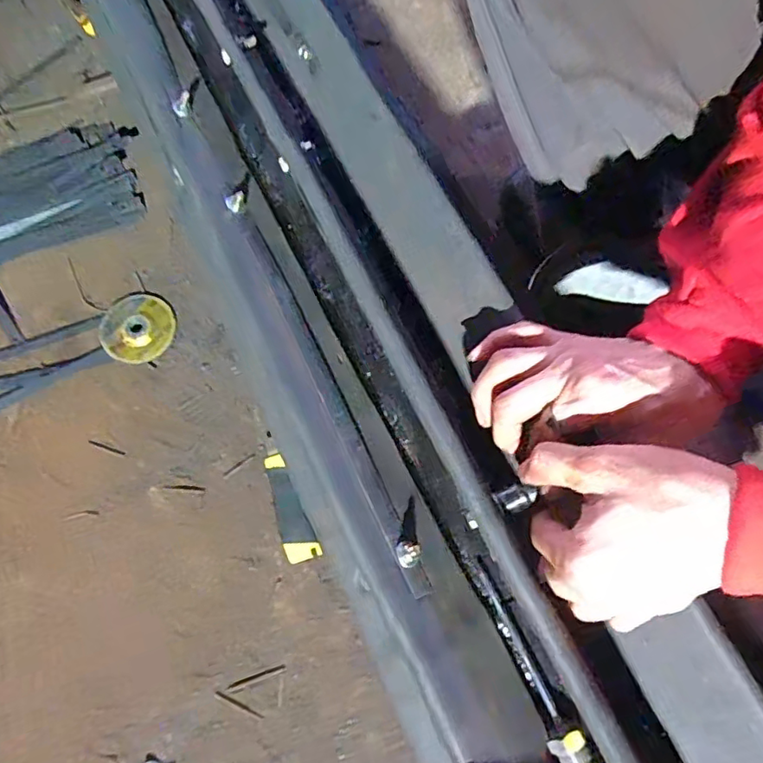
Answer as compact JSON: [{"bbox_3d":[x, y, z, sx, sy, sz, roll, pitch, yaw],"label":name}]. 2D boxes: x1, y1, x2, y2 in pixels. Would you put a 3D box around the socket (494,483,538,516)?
[{"bbox_3d":[0.077,0.067,0.319,0.021,0.013,0.014,-19,73,-5],"label":"socket"}]

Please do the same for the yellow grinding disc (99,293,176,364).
[{"bbox_3d":[-0.313,-0.068,0.714,0.092,0.017,0.096,0,72,1],"label":"yellow grinding disc"}]

